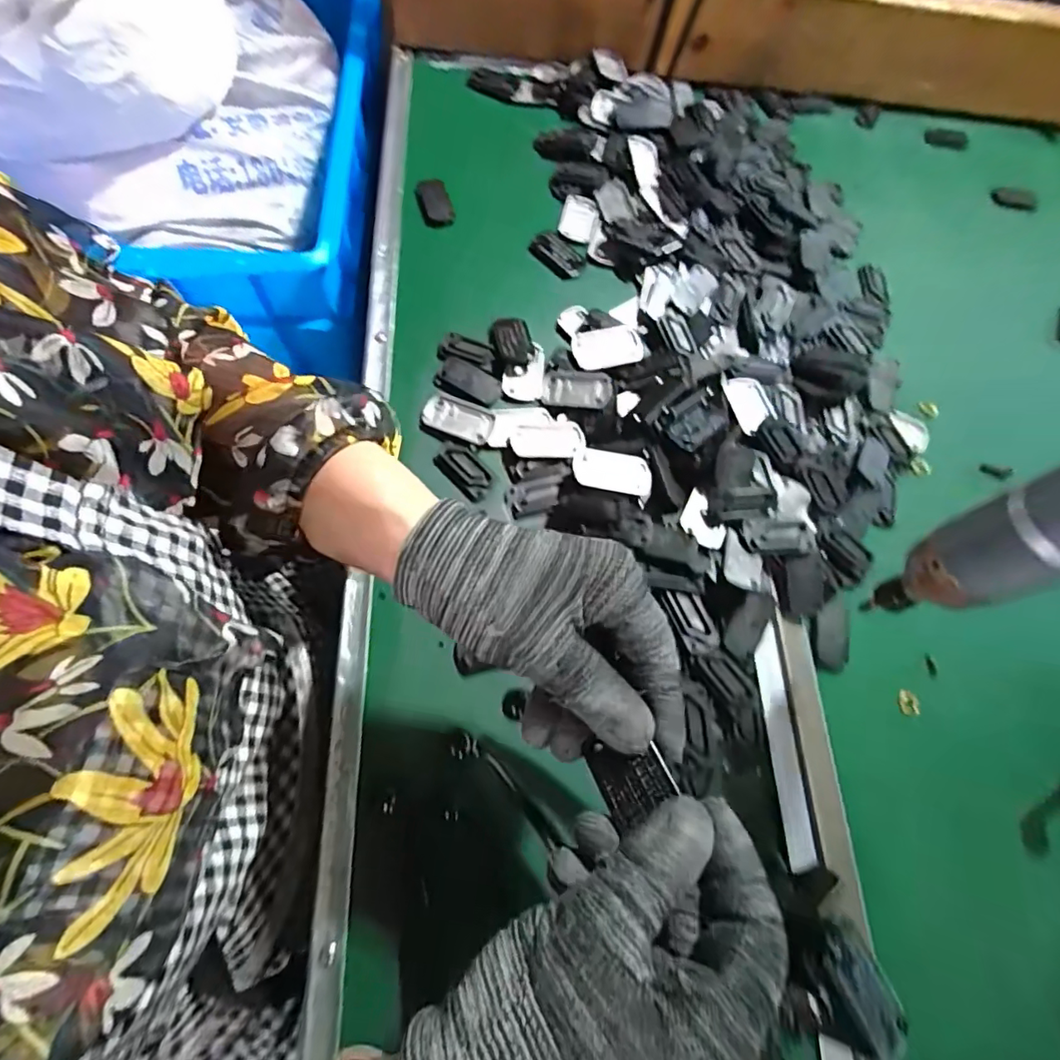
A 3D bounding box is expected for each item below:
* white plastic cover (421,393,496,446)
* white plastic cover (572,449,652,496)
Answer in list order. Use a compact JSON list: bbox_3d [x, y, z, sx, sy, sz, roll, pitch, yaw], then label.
[{"bbox_3d":[-0.052,-0.080,0.387,0.051,0.007,0.028,25,69,3],"label":"white plastic cover"},{"bbox_3d":[0.057,-0.040,0.372,0.055,0.008,0.029,13,69,-2],"label":"white plastic cover"}]

